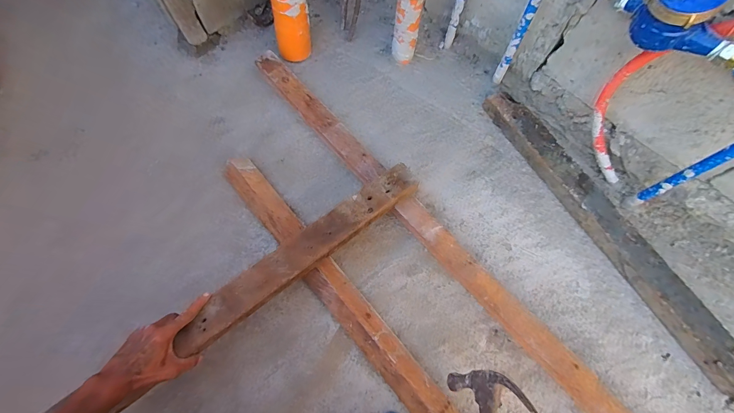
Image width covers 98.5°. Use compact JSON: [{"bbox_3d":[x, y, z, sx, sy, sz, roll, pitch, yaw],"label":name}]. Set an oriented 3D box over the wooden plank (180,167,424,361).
[{"bbox_3d":[-0.105,0.079,0.581,0.489,0.027,0.065,-37,72,-17],"label":"wooden plank"}]

